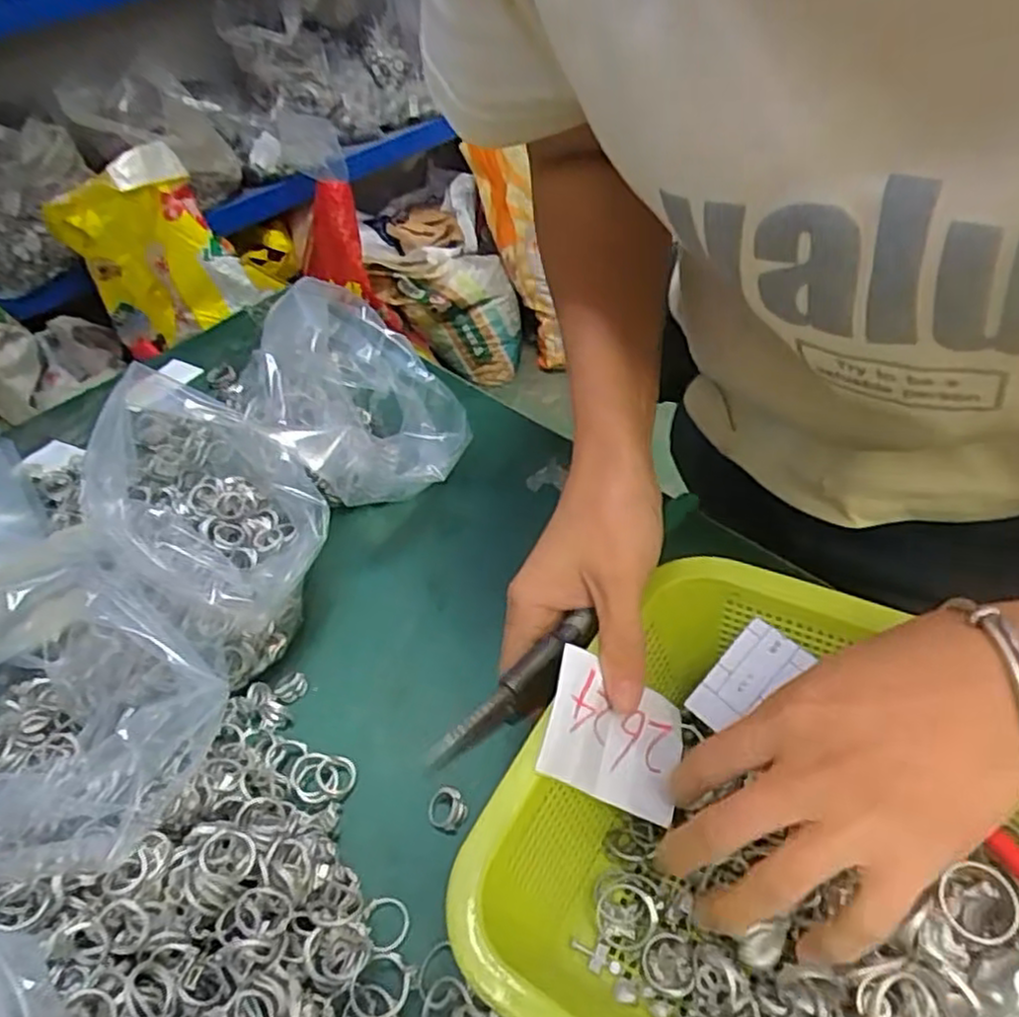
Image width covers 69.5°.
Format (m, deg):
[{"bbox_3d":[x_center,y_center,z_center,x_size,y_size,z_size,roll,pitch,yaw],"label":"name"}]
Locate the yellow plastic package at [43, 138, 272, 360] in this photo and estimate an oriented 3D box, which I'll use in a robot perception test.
[{"bbox_3d":[-0.713,-0.510,1.485,0.277,0.344,0.161,-35,46,-24],"label":"yellow plastic package"}]

